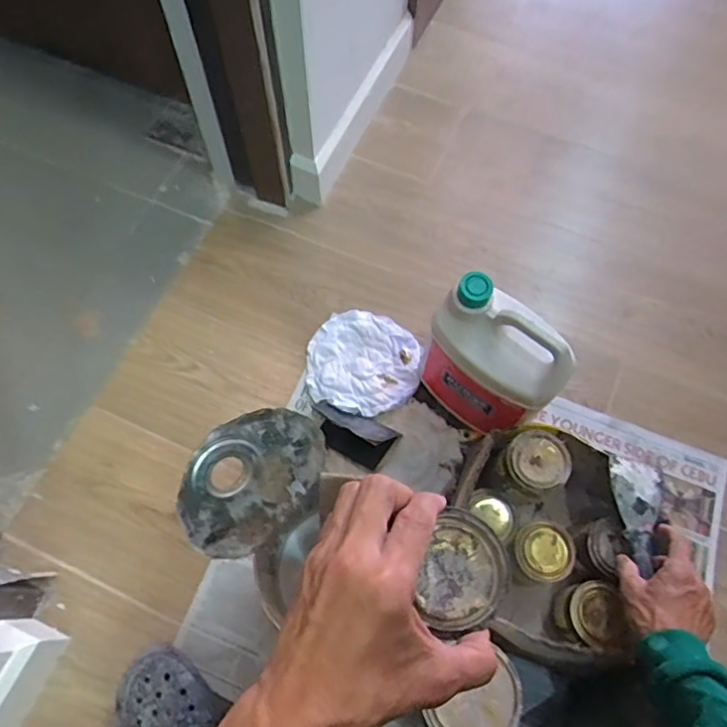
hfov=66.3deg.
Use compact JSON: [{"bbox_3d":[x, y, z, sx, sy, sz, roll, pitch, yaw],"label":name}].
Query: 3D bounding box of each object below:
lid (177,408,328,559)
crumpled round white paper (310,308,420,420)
[{"bbox_3d":[-0.101,0.115,0.536,0.149,0.144,0.011,-17,26,-34],"label":"lid"},{"bbox_3d":[-0.001,-0.001,0.855,0.171,0.035,0.169,0,66,-1],"label":"crumpled round white paper"}]

